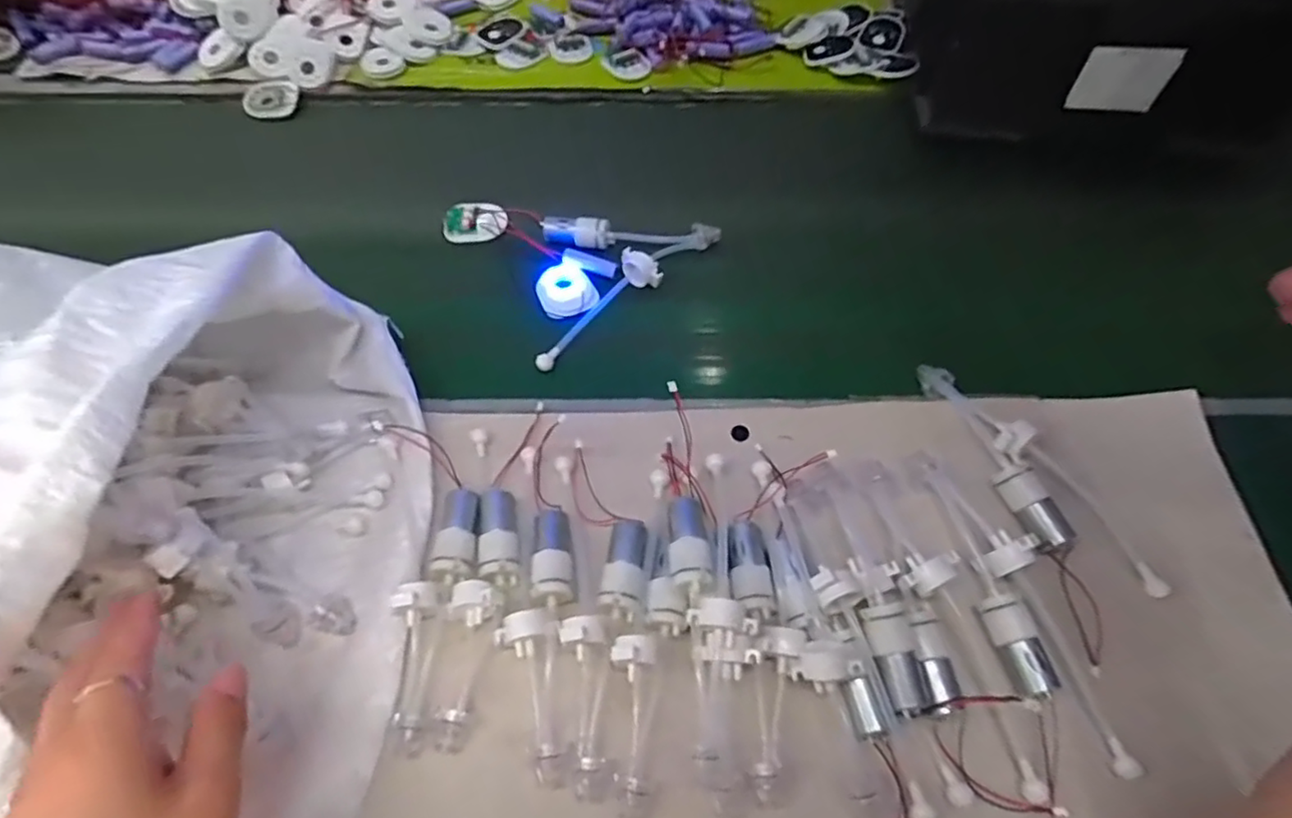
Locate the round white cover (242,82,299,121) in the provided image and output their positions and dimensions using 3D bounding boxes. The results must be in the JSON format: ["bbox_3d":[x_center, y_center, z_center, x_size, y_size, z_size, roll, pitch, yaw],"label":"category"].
[{"bbox_3d":[-0.412,-0.338,0.714,0.059,0.007,0.045,-6,75,-3],"label":"round white cover"}]

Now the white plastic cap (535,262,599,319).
[{"bbox_3d":[-0.068,-0.102,0.567,0.046,0.015,0.053,-23,62,-13],"label":"white plastic cap"}]

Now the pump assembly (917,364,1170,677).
[{"bbox_3d":[0.267,0.047,0.441,0.069,0.027,0.219,-14,60,-8],"label":"pump assembly"}]

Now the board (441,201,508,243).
[{"bbox_3d":[-0.161,-0.177,0.618,0.060,0.012,0.045,-5,59,-3],"label":"board"}]

